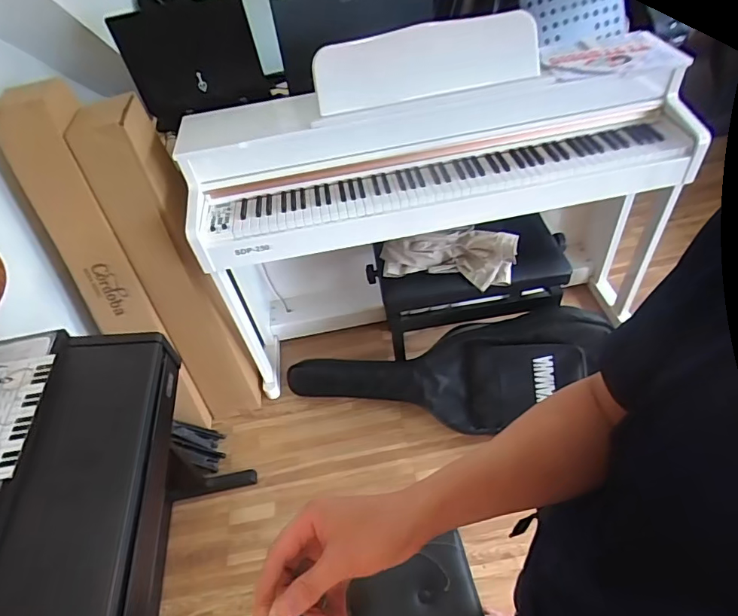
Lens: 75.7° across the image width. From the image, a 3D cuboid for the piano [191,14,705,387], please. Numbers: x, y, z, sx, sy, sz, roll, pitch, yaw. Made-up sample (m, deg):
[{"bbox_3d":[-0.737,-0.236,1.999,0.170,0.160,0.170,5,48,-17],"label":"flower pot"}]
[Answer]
[{"bbox_3d":[0.195,-0.276,1.515,1.359,0.936,0.417,-10,47,1],"label":"piano"}]

